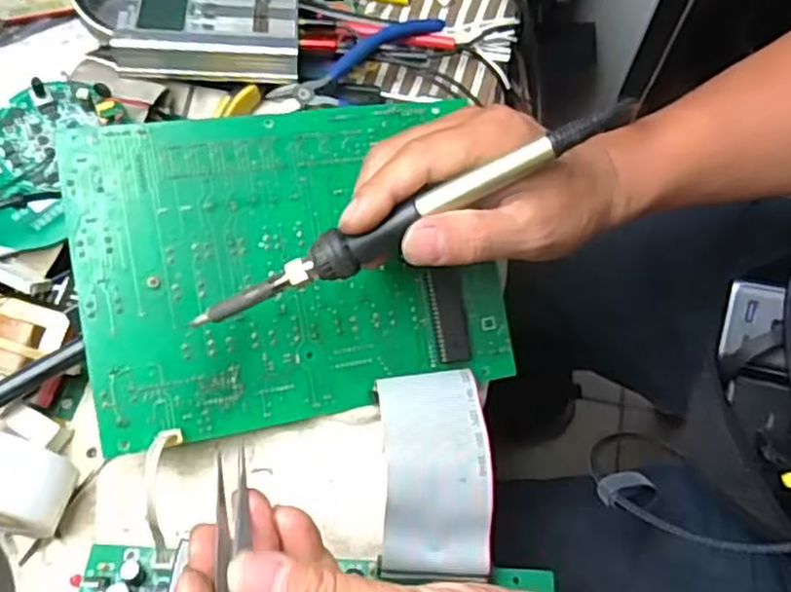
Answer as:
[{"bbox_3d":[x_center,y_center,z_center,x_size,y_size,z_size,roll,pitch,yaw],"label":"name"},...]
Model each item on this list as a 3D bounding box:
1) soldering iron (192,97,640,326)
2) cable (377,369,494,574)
[{"bbox_3d":[0.008,-0.035,0.324,0.214,0.015,0.017,-27,70,4],"label":"soldering iron"},{"bbox_3d":[0.020,0.082,0.348,0.051,0.032,0.094,-1,68,0],"label":"cable"}]

